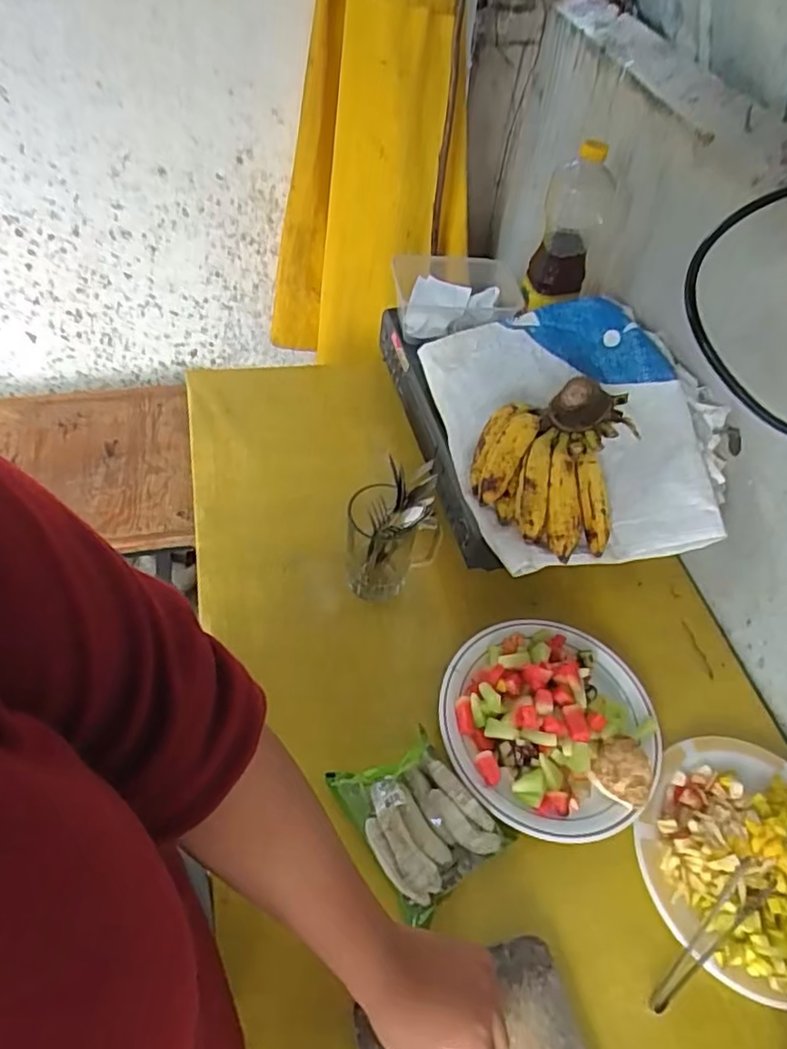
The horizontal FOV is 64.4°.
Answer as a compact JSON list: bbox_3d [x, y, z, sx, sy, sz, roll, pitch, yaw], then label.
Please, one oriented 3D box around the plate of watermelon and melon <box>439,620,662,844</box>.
[{"bbox_3d":[0.159,0.194,0.635,0.211,0.055,0.217,3,53,-3],"label":"plate of watermelon and melon"}]

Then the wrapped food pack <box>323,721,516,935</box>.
[{"bbox_3d":[0.022,0.259,0.565,0.109,0.029,0.138,-33,62,-26],"label":"wrapped food pack"}]

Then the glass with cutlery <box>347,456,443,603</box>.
[{"bbox_3d":[-0.002,0.008,0.683,0.106,0.161,0.088,10,53,3],"label":"glass with cutlery"}]

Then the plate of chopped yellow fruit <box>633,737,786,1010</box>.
[{"bbox_3d":[0.338,0.305,0.577,0.198,0.039,0.216,3,53,-3],"label":"plate of chopped yellow fruit"}]

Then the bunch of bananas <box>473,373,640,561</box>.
[{"bbox_3d":[0.167,-0.061,0.671,0.150,0.103,0.162,3,53,-3],"label":"bunch of bananas"}]

